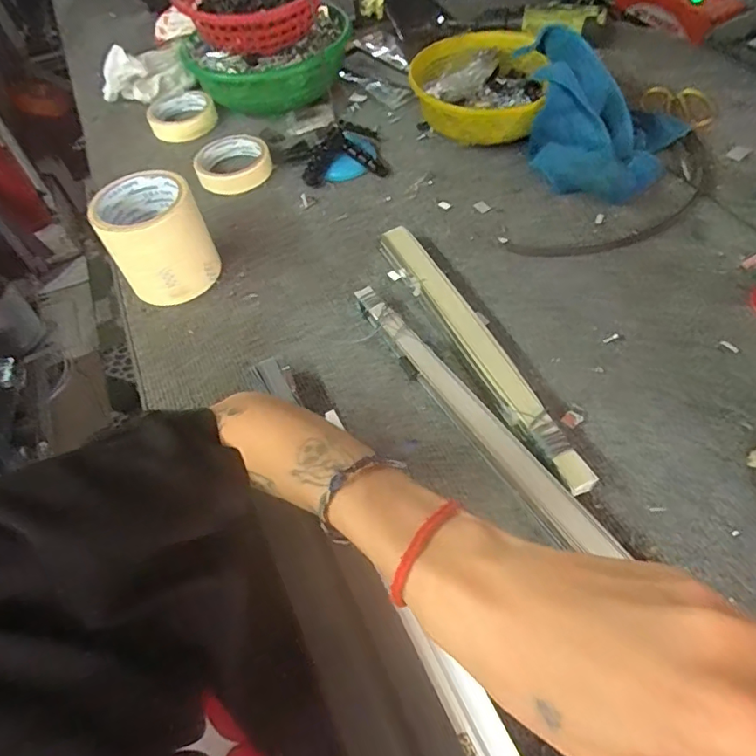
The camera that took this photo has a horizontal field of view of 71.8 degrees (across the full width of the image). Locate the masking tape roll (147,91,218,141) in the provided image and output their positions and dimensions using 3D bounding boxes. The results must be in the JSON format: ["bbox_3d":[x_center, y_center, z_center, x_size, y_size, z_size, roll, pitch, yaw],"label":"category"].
[{"bbox_3d":[-0.283,-0.377,0.752,0.095,0.027,0.099,-21,54,-10],"label":"masking tape roll"}]

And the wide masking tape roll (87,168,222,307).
[{"bbox_3d":[-0.214,-0.136,0.521,0.088,0.105,0.084,-19,54,-8],"label":"wide masking tape roll"}]

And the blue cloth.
[{"bbox_3d":[0.248,-0.300,0.595,0.180,0.105,0.174,19,58,19],"label":"blue cloth"}]

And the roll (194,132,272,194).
[{"bbox_3d":[-0.184,-0.279,0.668,0.091,0.026,0.109,-13,54,-4],"label":"roll"}]

